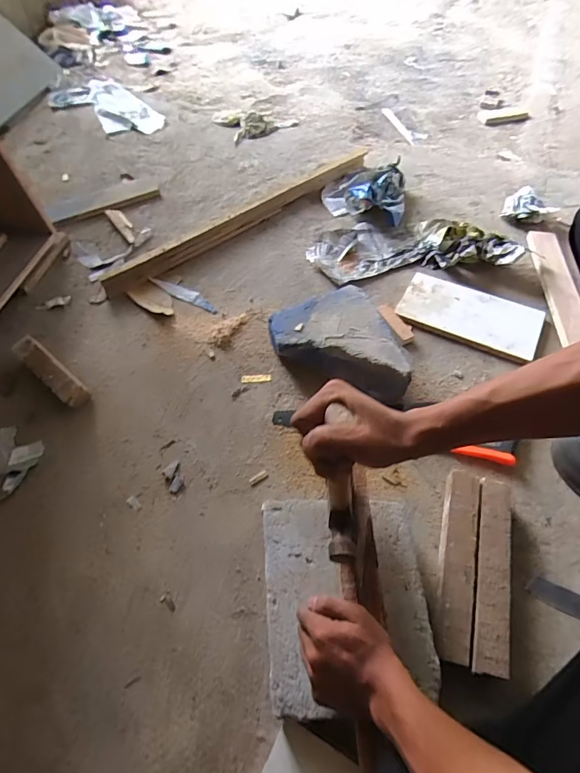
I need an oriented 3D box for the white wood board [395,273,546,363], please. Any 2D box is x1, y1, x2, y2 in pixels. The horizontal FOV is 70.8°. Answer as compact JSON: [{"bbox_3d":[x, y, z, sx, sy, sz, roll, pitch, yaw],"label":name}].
[{"bbox_3d":[0.366,-0.147,0.838,0.269,0.028,0.139,25,62,17],"label":"white wood board"}]

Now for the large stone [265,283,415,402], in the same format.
[{"bbox_3d":[0.106,-0.096,0.784,0.267,0.079,0.194,17,60,13],"label":"large stone"}]

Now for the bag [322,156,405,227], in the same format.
[{"bbox_3d":[0.192,-0.516,1.054,0.213,0.071,0.232,10,58,9],"label":"bag"}]

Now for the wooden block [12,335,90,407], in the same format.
[{"bbox_3d":[-0.457,-0.029,0.785,0.194,0.049,0.046,34,65,22],"label":"wooden block"}]

